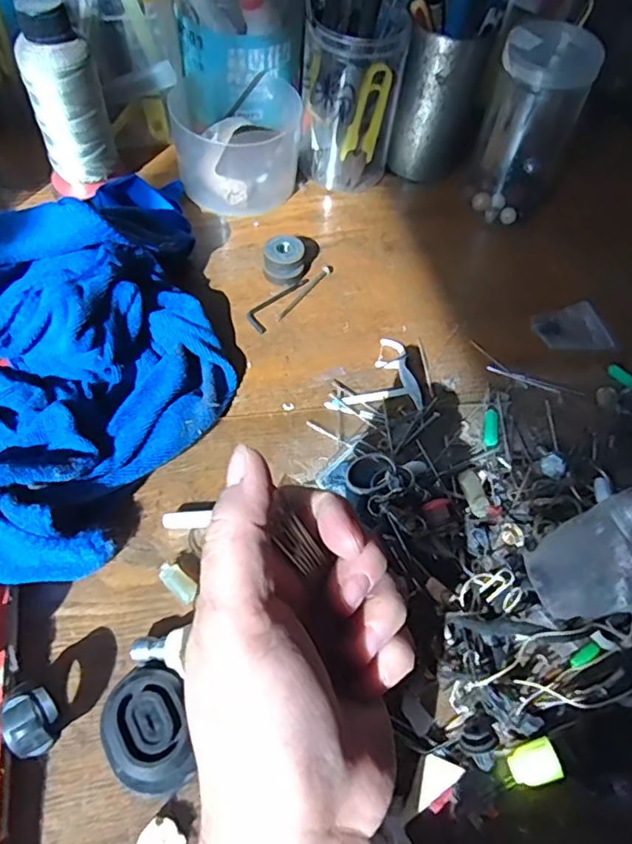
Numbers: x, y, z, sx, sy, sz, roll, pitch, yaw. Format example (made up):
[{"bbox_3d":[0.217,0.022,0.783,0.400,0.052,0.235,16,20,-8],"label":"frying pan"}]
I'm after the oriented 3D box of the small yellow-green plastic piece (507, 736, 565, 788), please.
[{"bbox_3d":[0.095,0.148,0.258,0.020,0.008,0.016,-26,62,6],"label":"small yellow-green plastic piece"}]

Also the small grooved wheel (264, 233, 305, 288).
[{"bbox_3d":[-0.023,-0.116,0.429,0.028,0.019,0.033,1,56,-3],"label":"small grooved wheel"}]

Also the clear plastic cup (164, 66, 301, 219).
[{"bbox_3d":[-0.063,-0.220,0.469,0.097,0.063,0.106,2,56,-3],"label":"clear plastic cup"}]

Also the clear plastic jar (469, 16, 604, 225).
[{"bbox_3d":[0.156,-0.216,0.442,0.059,0.123,0.059,22,57,11],"label":"clear plastic jar"}]

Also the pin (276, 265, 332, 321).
[{"bbox_3d":[-0.008,-0.092,0.423,0.006,0.006,0.061,33,60,17],"label":"pin"}]

